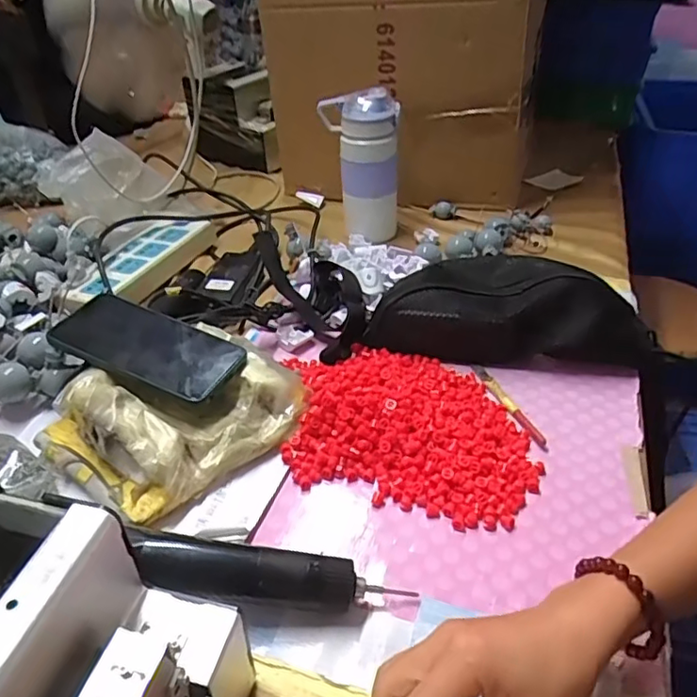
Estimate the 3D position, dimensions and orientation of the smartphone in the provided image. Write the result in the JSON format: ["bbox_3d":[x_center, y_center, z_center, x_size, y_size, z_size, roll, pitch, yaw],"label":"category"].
[{"bbox_3d":[-0.174,-0.004,0.516,0.156,0.006,0.081,20,40,13],"label":"smartphone"}]

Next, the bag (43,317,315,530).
[{"bbox_3d":[-0.142,0.048,0.495,0.144,0.056,0.181,29,46,33],"label":"bag"}]

